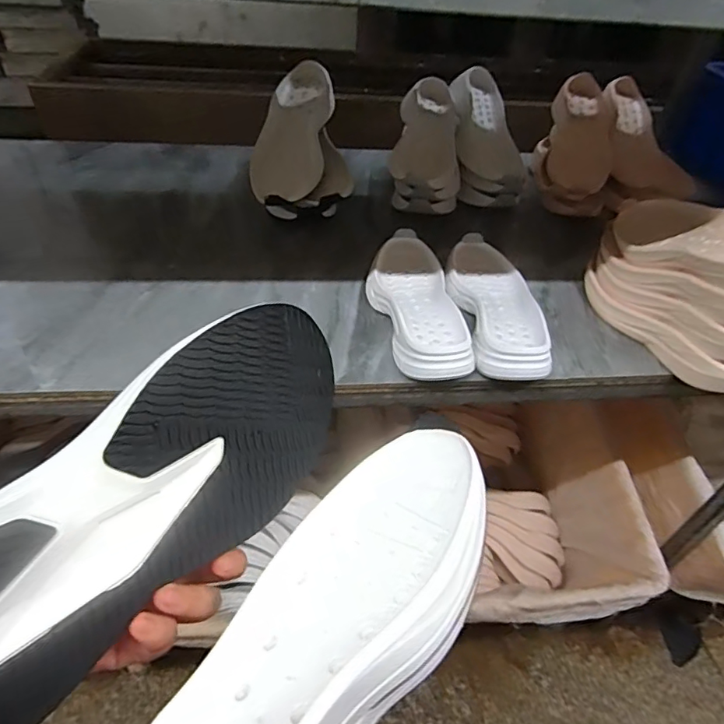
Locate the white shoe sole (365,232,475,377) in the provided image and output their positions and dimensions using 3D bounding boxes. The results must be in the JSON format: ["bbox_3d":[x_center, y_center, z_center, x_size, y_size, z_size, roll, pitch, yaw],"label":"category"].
[{"bbox_3d":[0.064,-0.079,0.643,0.109,0.044,0.261,1,45,-5],"label":"white shoe sole"}]

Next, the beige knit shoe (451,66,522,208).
[{"bbox_3d":[0.203,-0.390,0.882,0.101,0.073,0.259,-1,73,-8],"label":"beige knit shoe"}]

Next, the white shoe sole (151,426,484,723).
[{"bbox_3d":[-0.029,0.155,0.257,0.113,0.050,0.293,5,41,39],"label":"white shoe sole"}]

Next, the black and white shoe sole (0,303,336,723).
[{"bbox_3d":[-0.115,0.076,0.268,0.283,0.107,0.027,-46,23,-28],"label":"black and white shoe sole"}]

